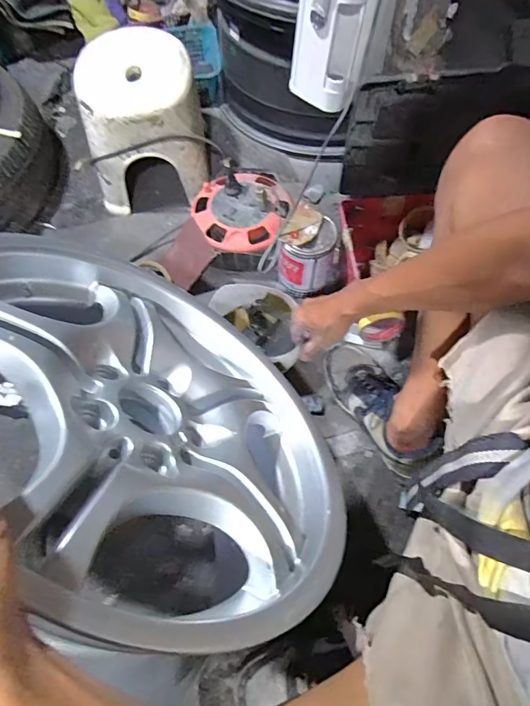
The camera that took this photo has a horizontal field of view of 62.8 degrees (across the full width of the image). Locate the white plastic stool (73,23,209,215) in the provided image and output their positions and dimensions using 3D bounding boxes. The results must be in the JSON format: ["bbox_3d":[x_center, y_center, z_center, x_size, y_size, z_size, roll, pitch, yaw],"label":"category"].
[{"bbox_3d":[-0.246,-0.475,0.902,0.220,0.221,0.249,-8,64,-4],"label":"white plastic stool"}]

